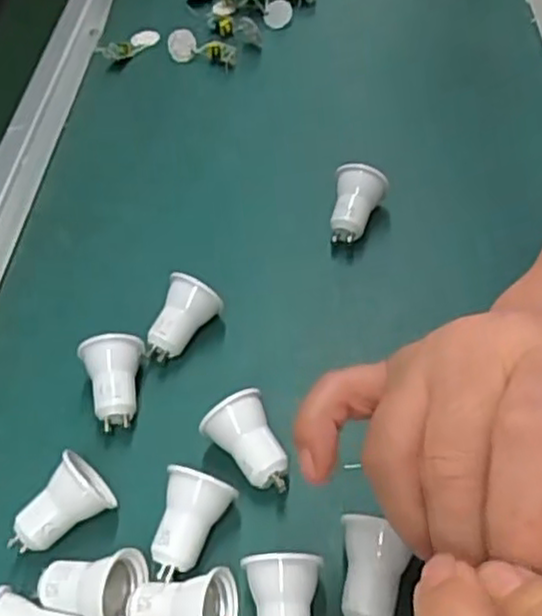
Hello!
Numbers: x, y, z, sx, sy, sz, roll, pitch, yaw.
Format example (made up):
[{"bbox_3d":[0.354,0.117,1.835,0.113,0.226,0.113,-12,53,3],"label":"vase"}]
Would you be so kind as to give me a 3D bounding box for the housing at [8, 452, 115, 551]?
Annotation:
[{"bbox_3d":[-0.098,0.091,0.325,0.048,0.031,0.031,-35,55,-20],"label":"housing"}]

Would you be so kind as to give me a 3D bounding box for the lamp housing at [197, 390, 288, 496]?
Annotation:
[{"bbox_3d":[-0.010,0.065,0.329,0.029,0.034,0.044,-25,52,-13],"label":"lamp housing"}]

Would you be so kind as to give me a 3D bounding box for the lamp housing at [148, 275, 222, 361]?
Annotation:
[{"bbox_3d":[-0.047,0.008,0.384,0.029,0.035,0.037,16,55,20],"label":"lamp housing"}]

